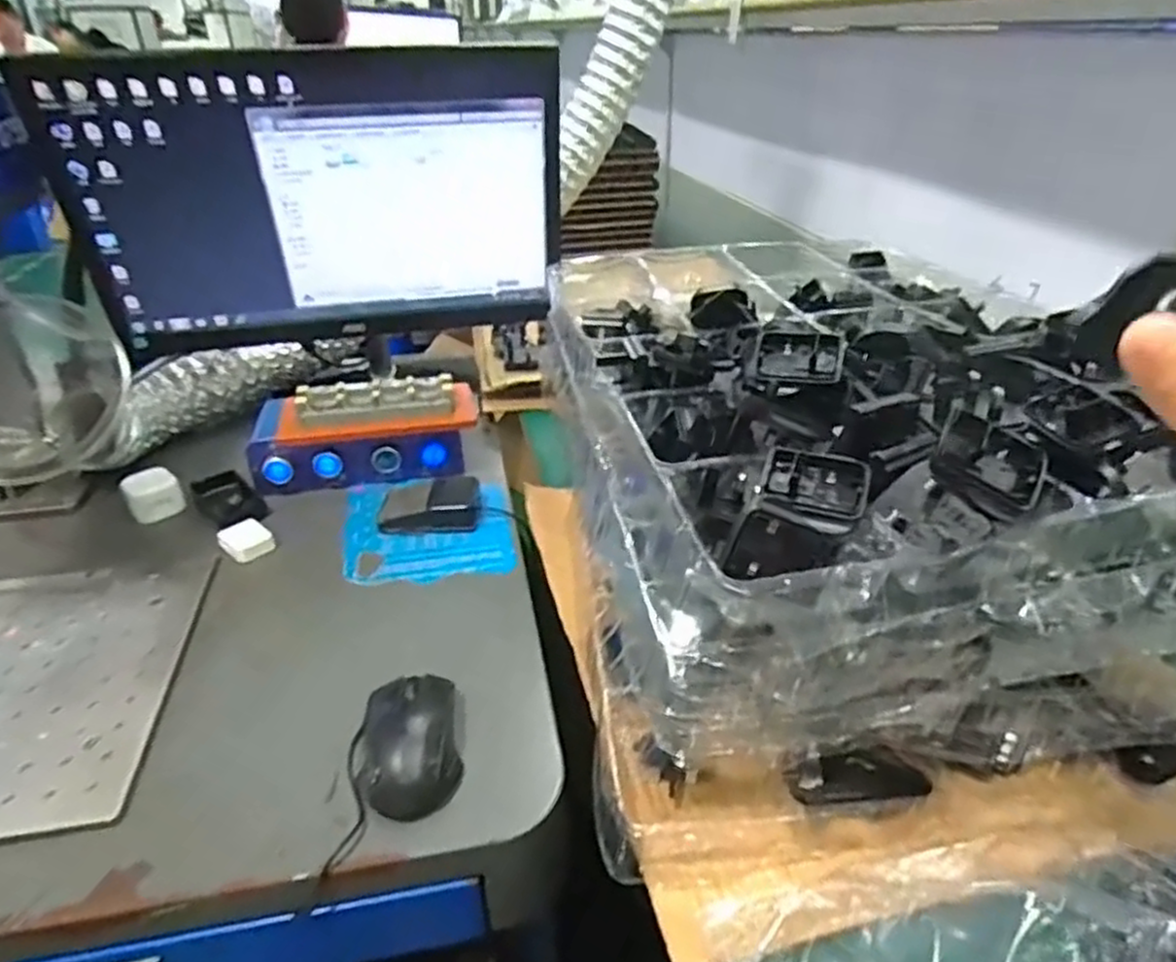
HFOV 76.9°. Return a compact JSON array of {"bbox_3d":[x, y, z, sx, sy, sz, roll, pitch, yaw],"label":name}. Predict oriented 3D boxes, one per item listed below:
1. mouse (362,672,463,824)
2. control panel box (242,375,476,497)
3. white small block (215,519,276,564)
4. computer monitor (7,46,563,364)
[{"bbox_3d":[-0.121,0.172,0.505,0.063,0.034,0.098,-8,33,-11],"label":"mouse"},{"bbox_3d":[-0.242,-0.054,0.811,0.238,0.091,0.084,-5,32,-6],"label":"control panel box"},{"bbox_3d":[-0.327,0.055,0.711,0.041,0.015,0.052,-27,40,-35],"label":"white small block"},{"bbox_3d":[-0.271,-0.262,0.781,0.473,0.349,0.085,-4,44,-11],"label":"computer monitor"}]

